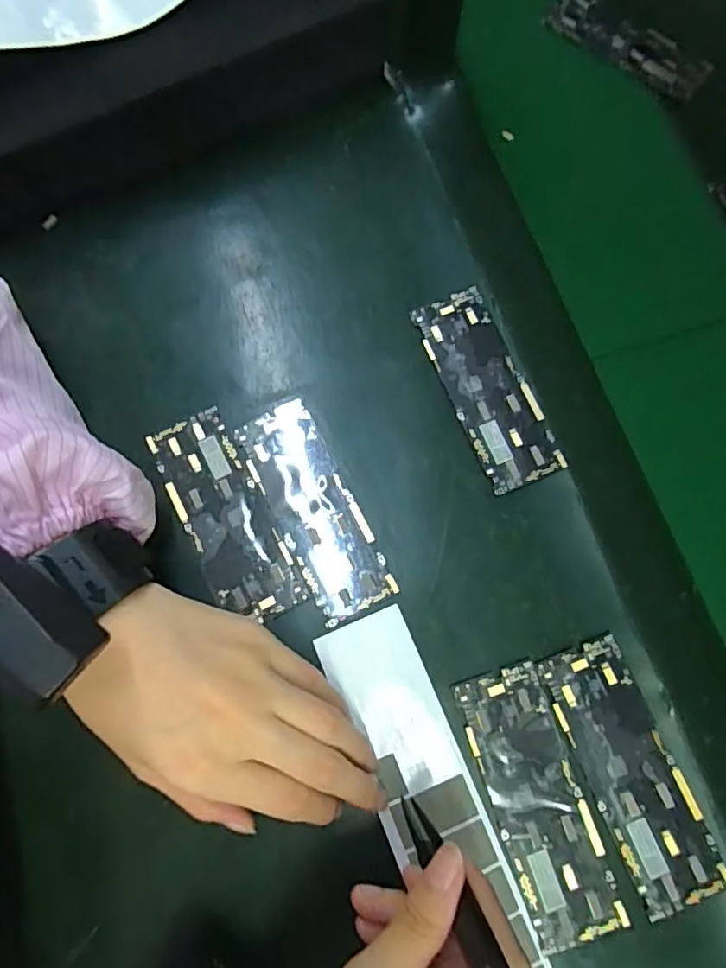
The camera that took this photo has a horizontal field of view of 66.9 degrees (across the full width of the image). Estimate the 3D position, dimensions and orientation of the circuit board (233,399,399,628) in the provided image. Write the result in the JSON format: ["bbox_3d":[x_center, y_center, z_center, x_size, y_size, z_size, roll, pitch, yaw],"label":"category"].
[{"bbox_3d":[-0.029,0.014,0.307,0.046,0.004,0.122,-27,78,-7],"label":"circuit board"}]

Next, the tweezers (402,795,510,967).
[{"bbox_3d":[0.038,0.165,0.217,0.013,0.116,0.014,-41,99,-10],"label":"tweezers"}]

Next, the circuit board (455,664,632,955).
[{"bbox_3d":[0.086,0.156,0.270,0.044,0.004,0.122,-18,77,-5],"label":"circuit board"}]

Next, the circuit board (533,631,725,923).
[{"bbox_3d":[0.133,0.142,0.273,0.044,0.004,0.122,-21,77,-6],"label":"circuit board"}]

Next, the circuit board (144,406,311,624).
[{"bbox_3d":[-0.077,0.018,0.305,0.045,0.004,0.123,-26,78,-7],"label":"circuit board"}]

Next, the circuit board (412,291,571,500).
[{"bbox_3d":[0.072,-0.057,0.323,0.042,0.008,0.122,-22,77,-6],"label":"circuit board"}]

